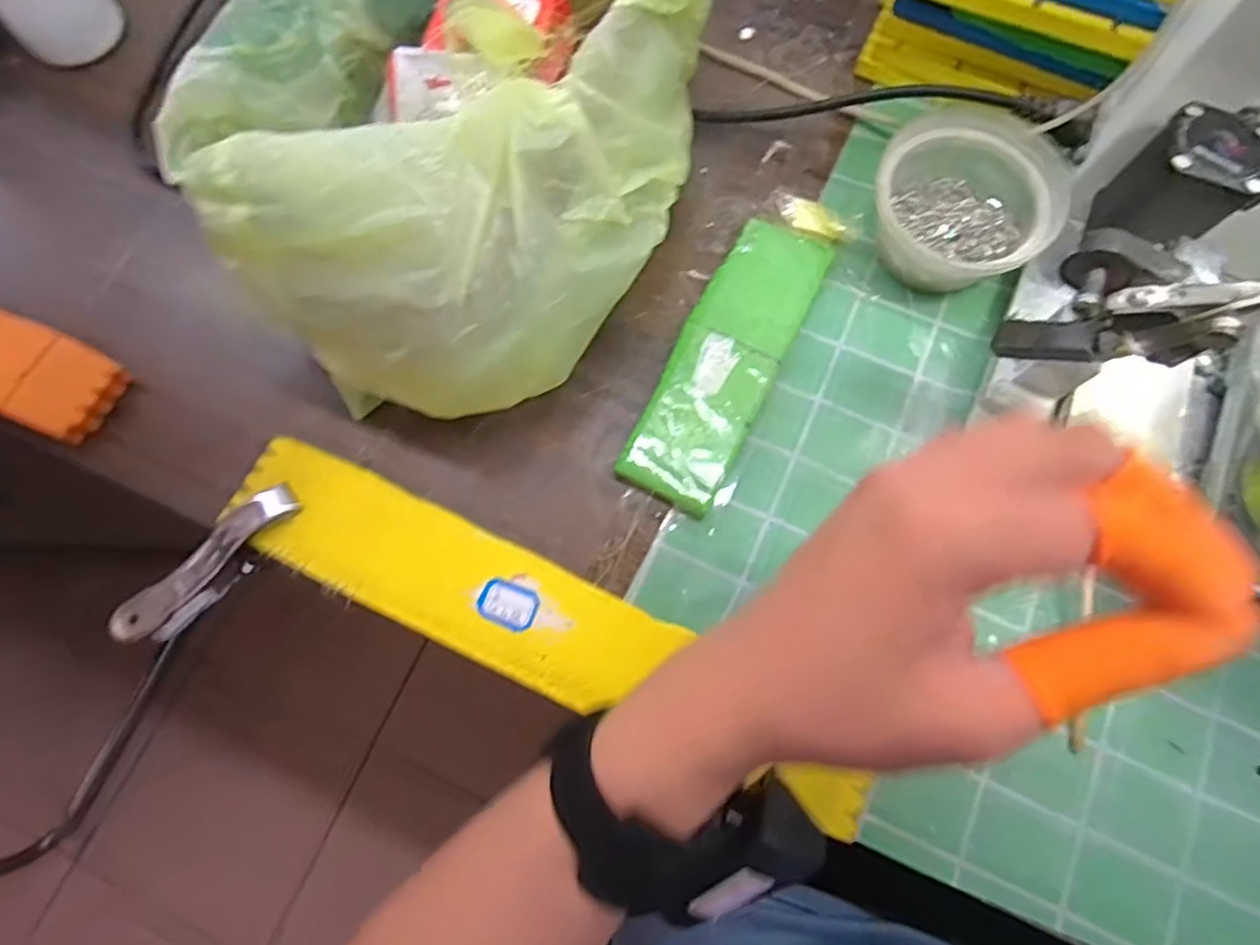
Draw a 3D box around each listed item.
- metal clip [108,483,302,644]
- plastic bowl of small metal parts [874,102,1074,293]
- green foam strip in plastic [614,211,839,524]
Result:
[{"bbox_3d":[-0.220,0.049,0.341,0.115,0.042,0.020,-43,78,5],"label":"metal clip"},{"bbox_3d":[0.193,-0.159,0.372,0.096,0.058,0.103,0,73,-1],"label":"plastic bowl of small metal parts"},{"bbox_3d":[0.056,-0.067,0.362,0.056,0.014,0.183,27,74,7],"label":"green foam strip in plastic"}]

